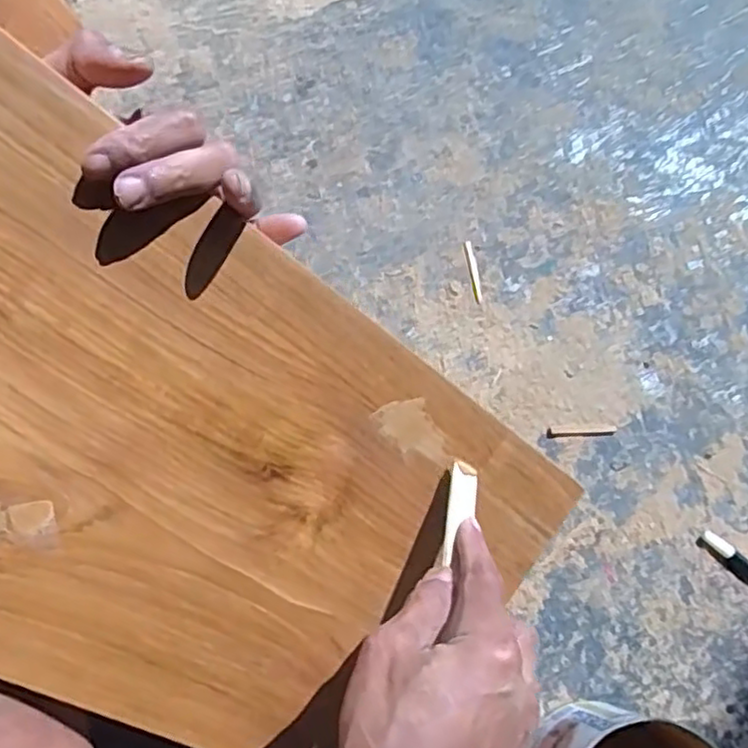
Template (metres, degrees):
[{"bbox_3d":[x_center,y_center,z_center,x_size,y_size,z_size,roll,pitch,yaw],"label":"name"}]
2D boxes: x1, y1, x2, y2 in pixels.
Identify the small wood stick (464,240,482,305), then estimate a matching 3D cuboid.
[{"bbox_3d":[0.088,-0.090,0.606,0.008,0.006,0.060,-7,70,-4],"label":"small wood stick"}]

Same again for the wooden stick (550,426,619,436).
[{"bbox_3d":[0.171,0.046,0.559,0.053,0.004,0.007,-1,70,-2],"label":"wooden stick"}]

